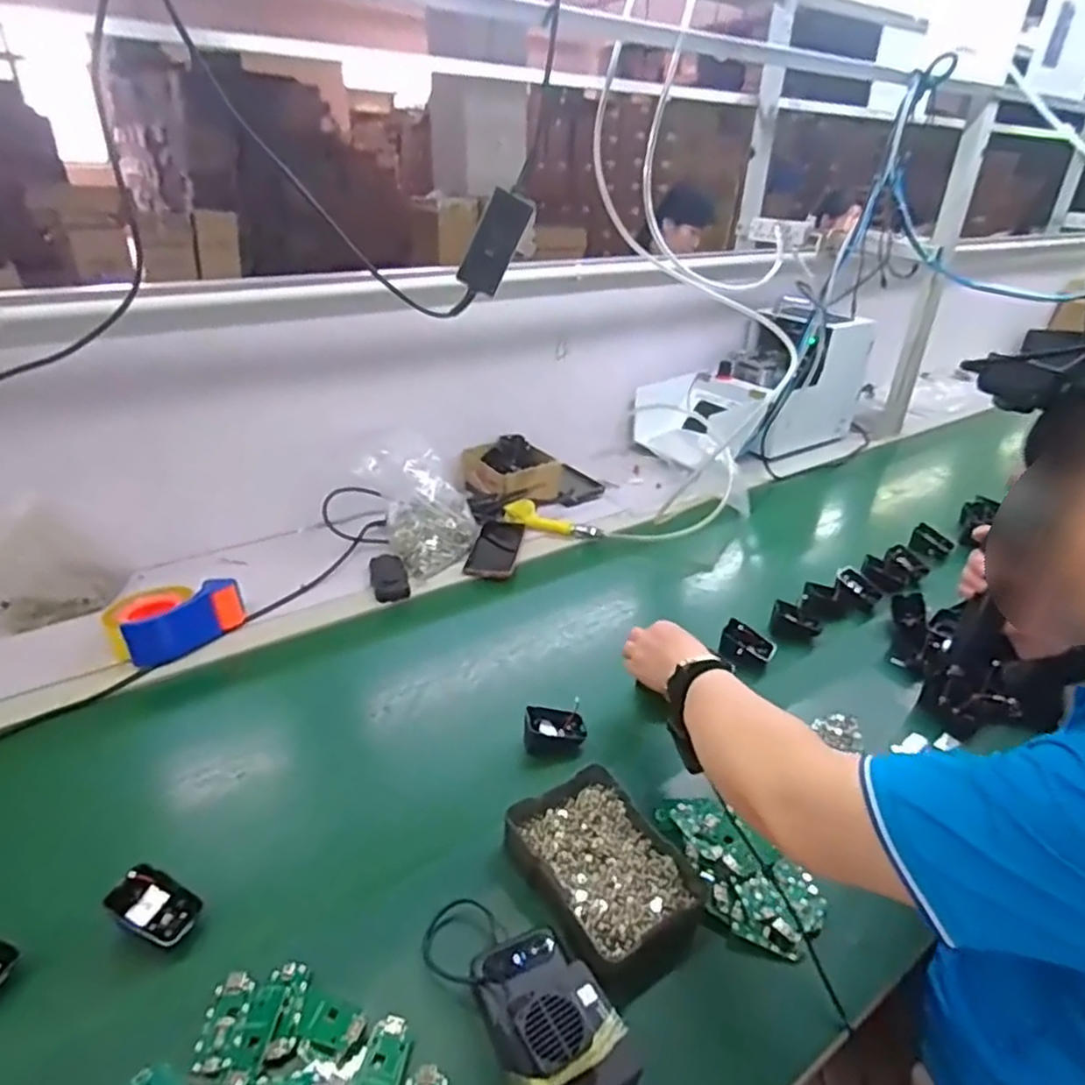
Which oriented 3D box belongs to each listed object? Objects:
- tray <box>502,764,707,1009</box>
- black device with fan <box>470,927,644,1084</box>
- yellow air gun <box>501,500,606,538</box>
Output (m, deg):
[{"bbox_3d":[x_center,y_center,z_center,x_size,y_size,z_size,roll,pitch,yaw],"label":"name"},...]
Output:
[{"bbox_3d":[0.053,0.291,0.603,0.130,0.043,0.171,-20,37,-33],"label":"tray"},{"bbox_3d":[0.008,0.342,0.472,0.079,0.078,0.169,-13,34,-24],"label":"black device with fan"},{"bbox_3d":[0.021,-0.043,1.175,0.170,0.029,0.046,14,32,19],"label":"yellow air gun"}]

